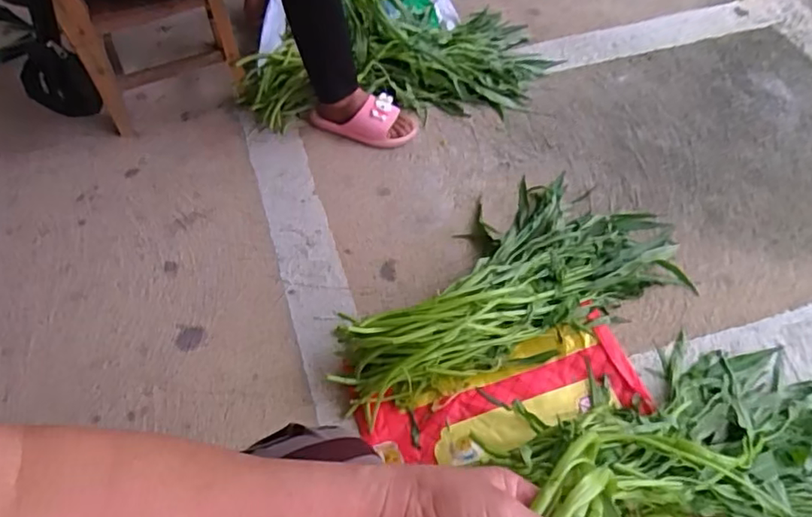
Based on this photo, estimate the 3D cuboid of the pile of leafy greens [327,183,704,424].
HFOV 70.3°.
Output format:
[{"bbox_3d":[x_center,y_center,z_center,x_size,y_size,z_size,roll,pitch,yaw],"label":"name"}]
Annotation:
[{"bbox_3d":[0.168,0.001,0.969,0.641,0.116,0.310,-20,58,-13],"label":"pile of leafy greens"}]

